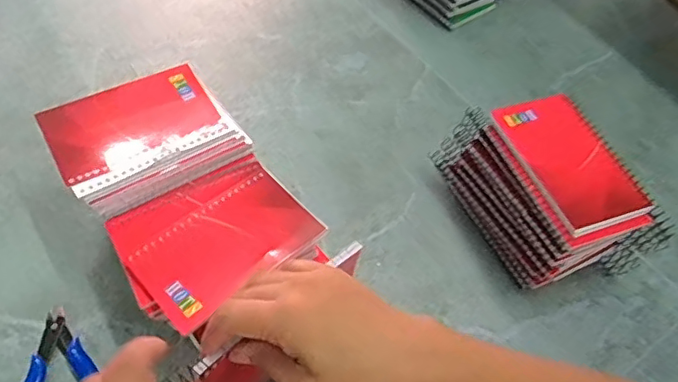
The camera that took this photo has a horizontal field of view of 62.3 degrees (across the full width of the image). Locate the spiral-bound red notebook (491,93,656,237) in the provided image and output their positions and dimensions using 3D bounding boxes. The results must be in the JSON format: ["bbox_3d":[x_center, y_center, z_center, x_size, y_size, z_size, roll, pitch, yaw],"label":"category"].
[{"bbox_3d":[0.193,-0.029,0.469,0.084,0.011,0.130,-15,58,-17],"label":"spiral-bound red notebook"}]

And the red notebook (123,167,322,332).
[{"bbox_3d":[-0.083,0.039,0.421,0.130,0.006,0.078,-36,64,-27],"label":"red notebook"}]

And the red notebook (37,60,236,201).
[{"bbox_3d":[-0.164,-0.056,0.454,0.131,0.006,0.090,-27,62,-24],"label":"red notebook"}]

